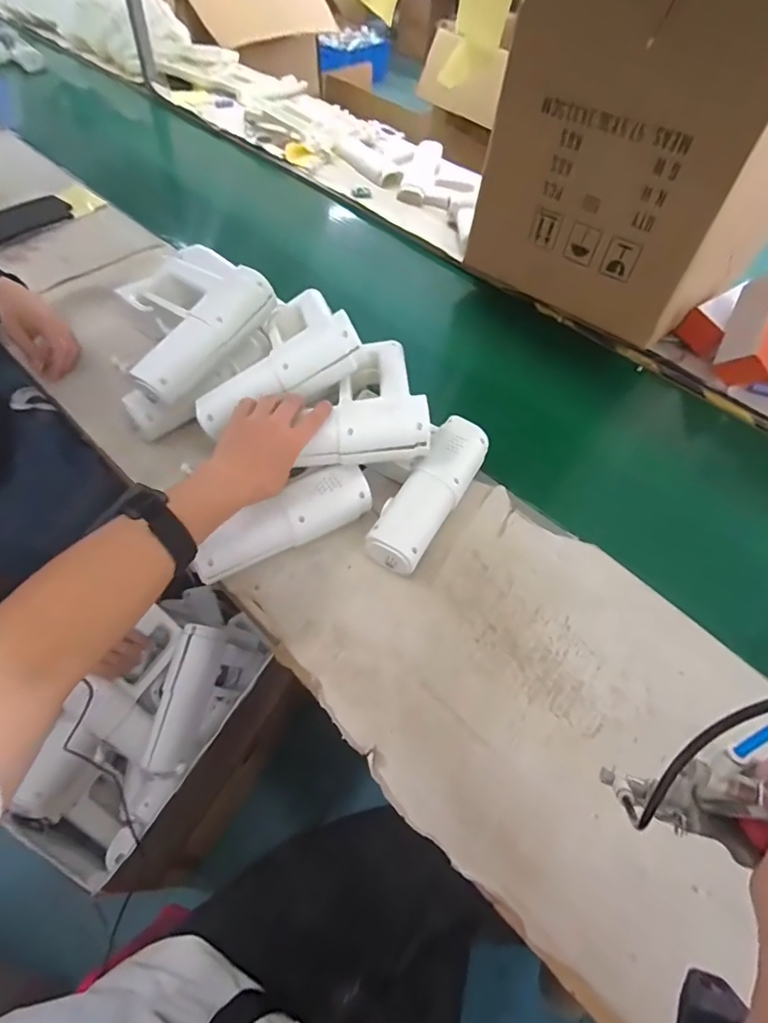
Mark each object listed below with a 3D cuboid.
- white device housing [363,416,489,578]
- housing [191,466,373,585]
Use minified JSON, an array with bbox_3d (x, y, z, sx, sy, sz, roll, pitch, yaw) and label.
[{"bbox_3d":[0.057,-0.021,0.600,0.069,0.063,0.213,29,60,15],"label":"white device housing"},{"bbox_3d":[-0.116,0.011,0.571,0.205,0.058,0.084,-26,62,-19],"label":"housing"}]

